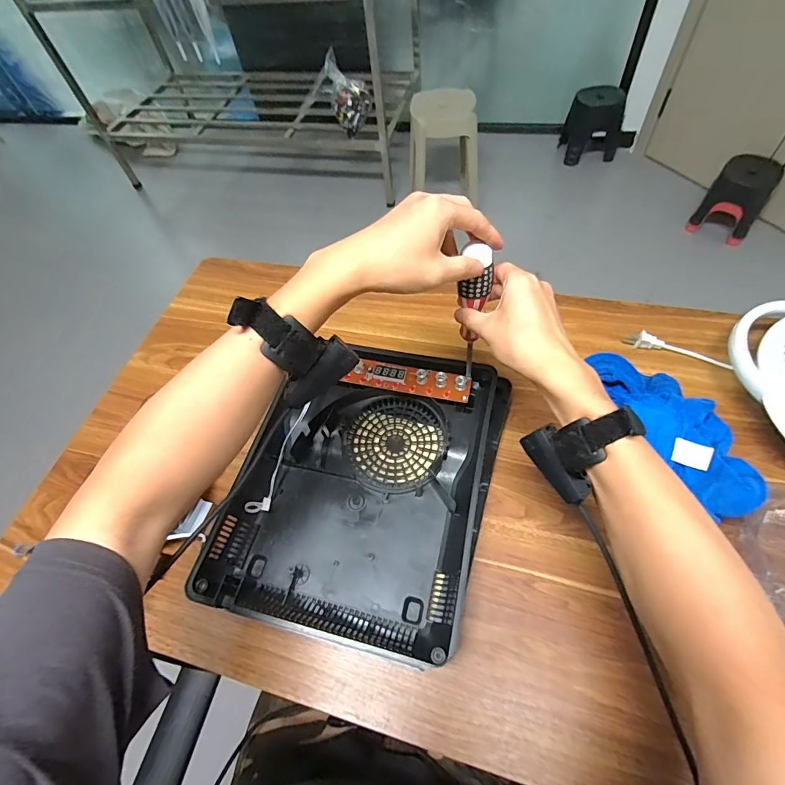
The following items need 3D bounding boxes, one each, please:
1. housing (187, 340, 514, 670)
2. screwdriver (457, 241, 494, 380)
[{"bbox_3d":[-0.032,0.097,0.490,0.285,0.050,0.346,13,62,11],"label":"housing"},{"bbox_3d":[0.086,-0.078,0.453,0.031,0.183,0.026,5,60,9],"label":"screwdriver"}]

